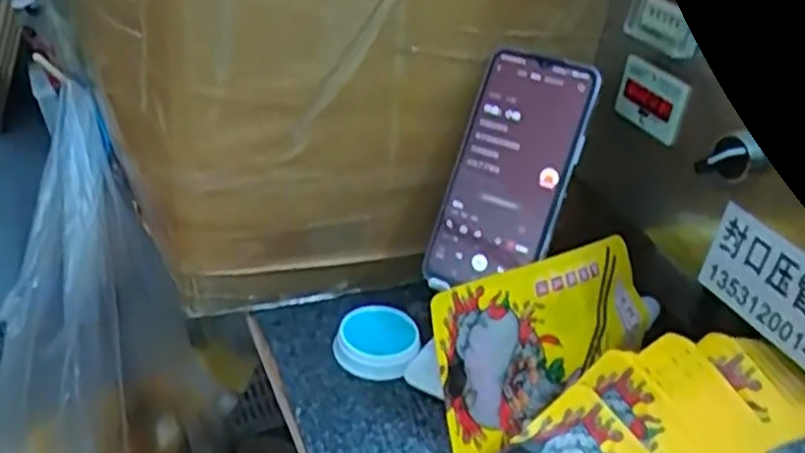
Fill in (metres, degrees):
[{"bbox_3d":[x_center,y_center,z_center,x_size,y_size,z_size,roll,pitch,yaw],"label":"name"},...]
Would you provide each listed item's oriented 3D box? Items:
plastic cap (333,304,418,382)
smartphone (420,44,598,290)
[{"bbox_3d":[-0.018,0.081,0.544,0.059,0.027,0.051,9,32,3],"label":"plastic cap"},{"bbox_3d":[0.069,-0.032,0.490,0.073,0.159,0.010,21,4,19],"label":"smartphone"}]

